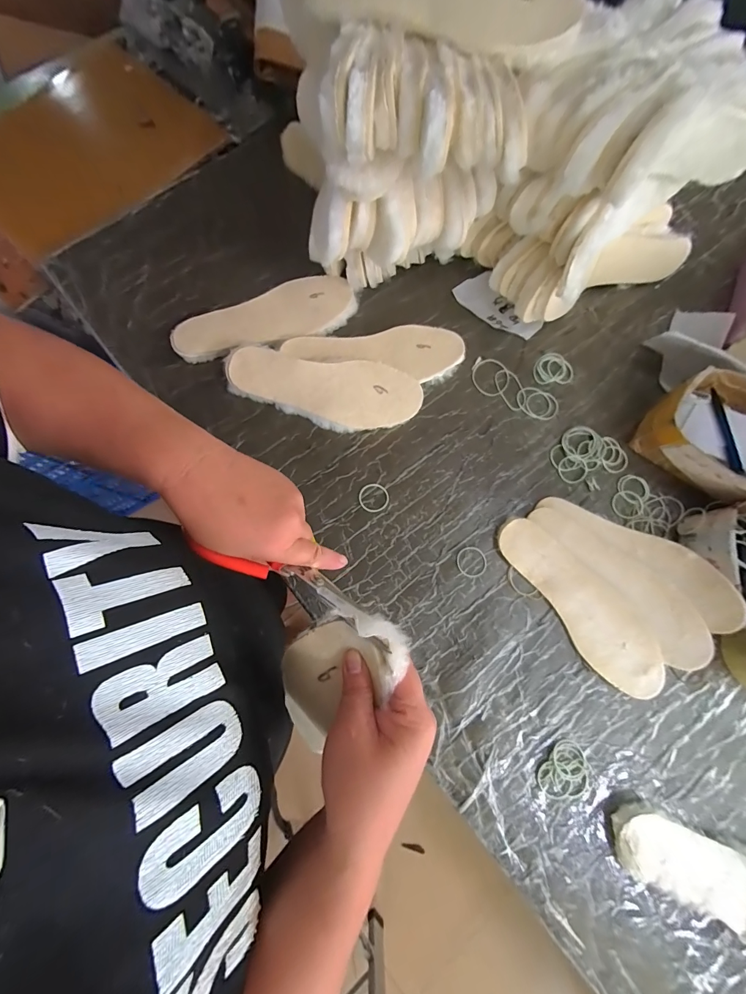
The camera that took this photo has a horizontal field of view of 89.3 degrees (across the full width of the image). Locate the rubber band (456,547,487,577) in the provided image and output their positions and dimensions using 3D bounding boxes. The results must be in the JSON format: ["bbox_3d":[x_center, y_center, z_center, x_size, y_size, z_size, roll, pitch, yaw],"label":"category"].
[{"bbox_3d":[0.139,0.091,0.530,0.041,0.004,0.043,0,78,-1],"label":"rubber band"}]

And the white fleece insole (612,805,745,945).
[{"bbox_3d":[0.414,0.448,0.427,0.283,0.030,0.090,29,79,5],"label":"white fleece insole"}]

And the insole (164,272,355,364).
[{"bbox_3d":[-0.161,-0.268,0.576,0.273,0.020,0.094,-23,79,-6],"label":"insole"}]

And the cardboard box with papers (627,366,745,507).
[{"bbox_3d":[0.496,-0.070,0.513,0.215,0.105,0.149,44,81,8],"label":"cardboard box with papers"}]

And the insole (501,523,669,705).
[{"bbox_3d":[0.284,0.140,0.512,0.091,0.018,0.269,-34,80,-8],"label":"insole"}]

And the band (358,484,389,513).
[{"bbox_3d":[0.001,0.001,0.546,0.043,0.004,0.042,0,78,-1],"label":"band"}]

